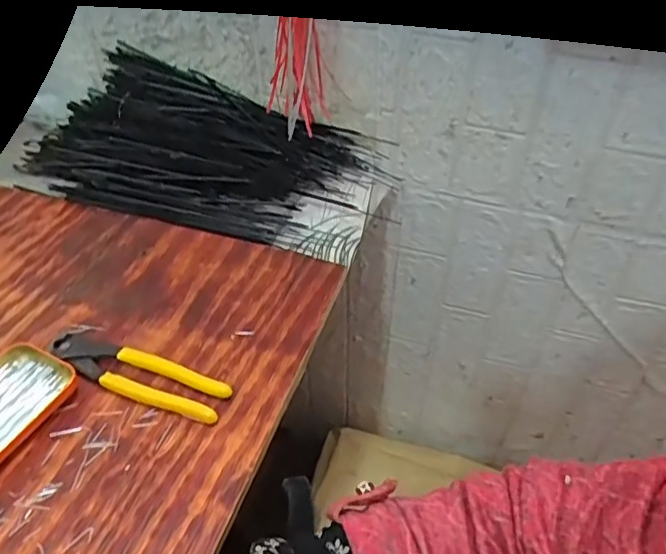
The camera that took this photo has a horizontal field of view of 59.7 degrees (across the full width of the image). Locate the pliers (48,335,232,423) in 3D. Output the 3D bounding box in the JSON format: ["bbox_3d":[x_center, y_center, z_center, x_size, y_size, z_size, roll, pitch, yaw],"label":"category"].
[{"bbox_3d":[-0.166,0.082,0.488,0.162,0.015,0.039,15,46,16],"label":"pliers"}]

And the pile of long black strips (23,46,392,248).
[{"bbox_3d":[-0.167,-0.170,0.697,0.416,0.083,0.210,12,45,14],"label":"pile of long black strips"}]

